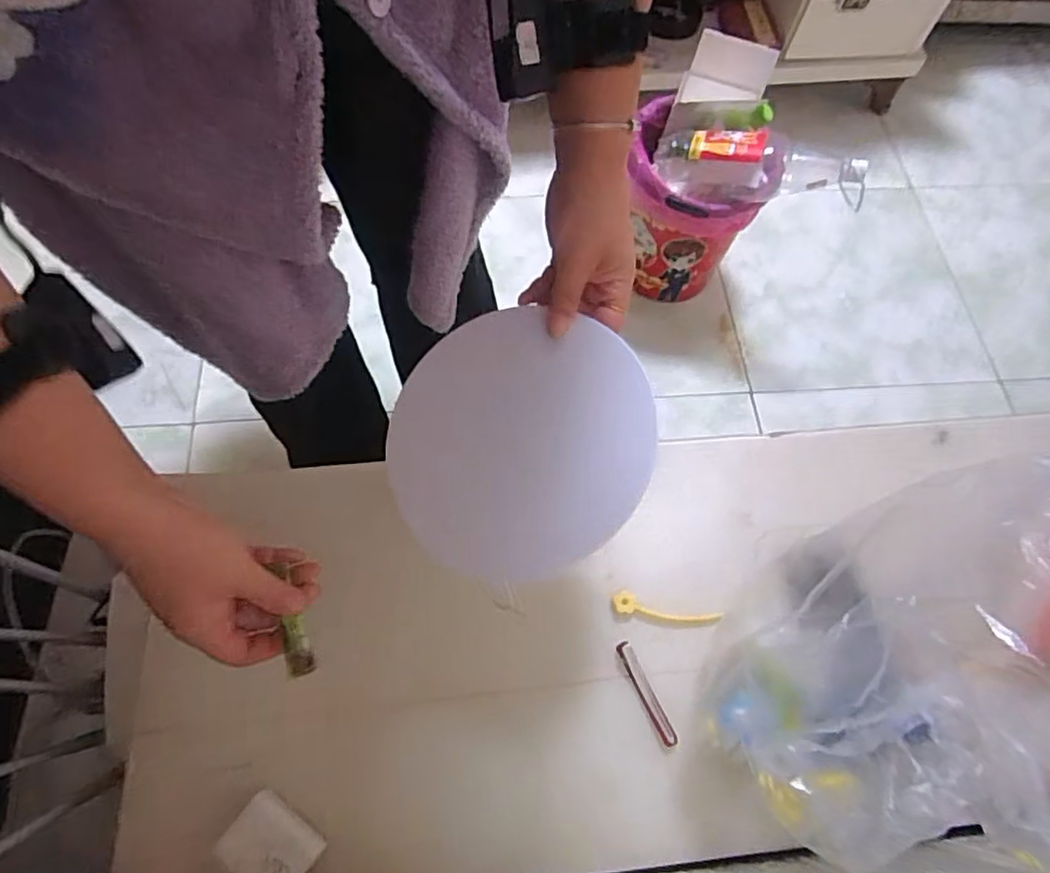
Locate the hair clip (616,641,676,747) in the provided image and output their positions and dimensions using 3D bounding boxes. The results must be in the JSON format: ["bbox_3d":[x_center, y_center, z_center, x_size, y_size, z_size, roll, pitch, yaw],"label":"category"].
[{"bbox_3d":[0.094,0.201,0.484,0.011,0.008,0.080,-22,69,-12],"label":"hair clip"}]

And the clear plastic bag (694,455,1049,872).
[{"bbox_3d":[0.235,0.143,0.371,0.188,0.241,0.200,1,66,-3],"label":"clear plastic bag"}]

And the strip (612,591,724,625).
[{"bbox_3d":[0.114,0.140,0.501,0.084,0.011,0.016,6,64,18],"label":"strip"}]

